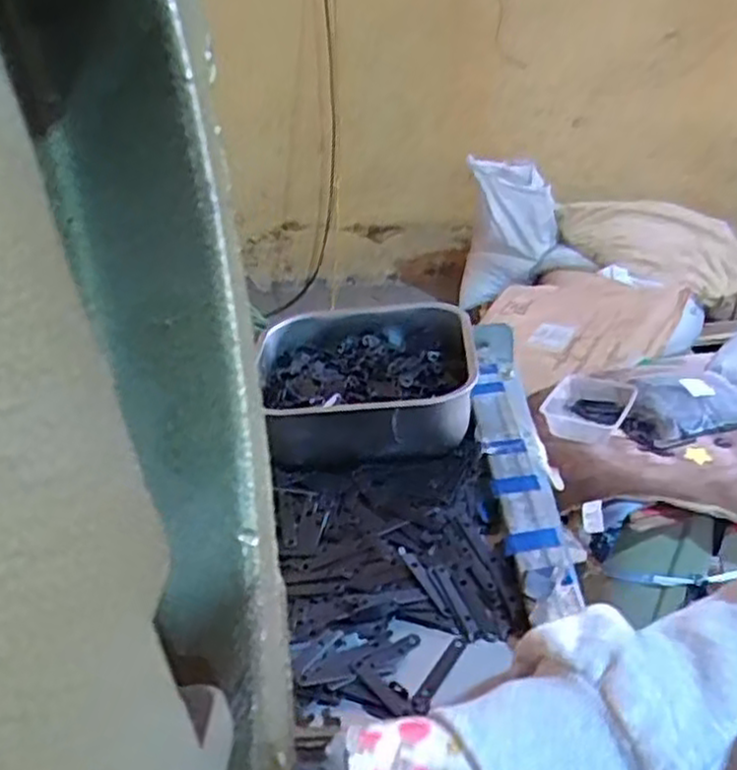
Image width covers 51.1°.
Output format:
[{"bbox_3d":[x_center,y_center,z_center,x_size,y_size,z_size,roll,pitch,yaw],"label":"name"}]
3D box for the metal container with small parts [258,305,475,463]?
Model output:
[{"bbox_3d":[-0.005,-0.007,0.631,0.170,0.059,0.185,-1,30,5],"label":"metal container with small parts"}]

